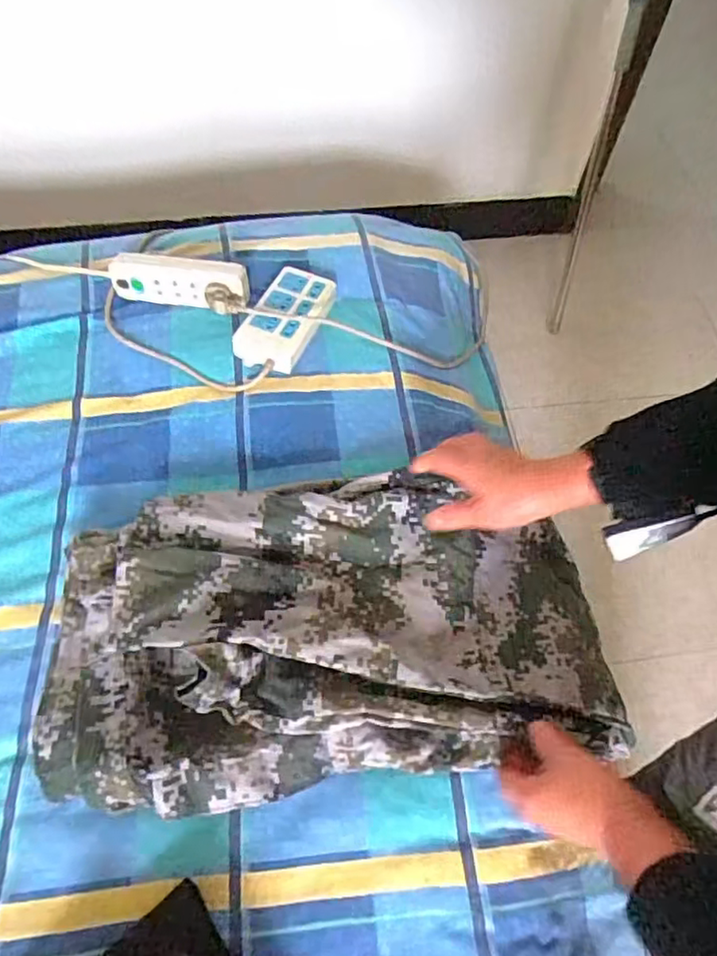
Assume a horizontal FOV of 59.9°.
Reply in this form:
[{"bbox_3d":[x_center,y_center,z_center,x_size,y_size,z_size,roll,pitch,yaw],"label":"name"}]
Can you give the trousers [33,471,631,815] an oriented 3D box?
[{"bbox_3d":[-0.030,0.131,0.576,0.490,0.076,0.275,-7,62,-2],"label":"trousers"}]

